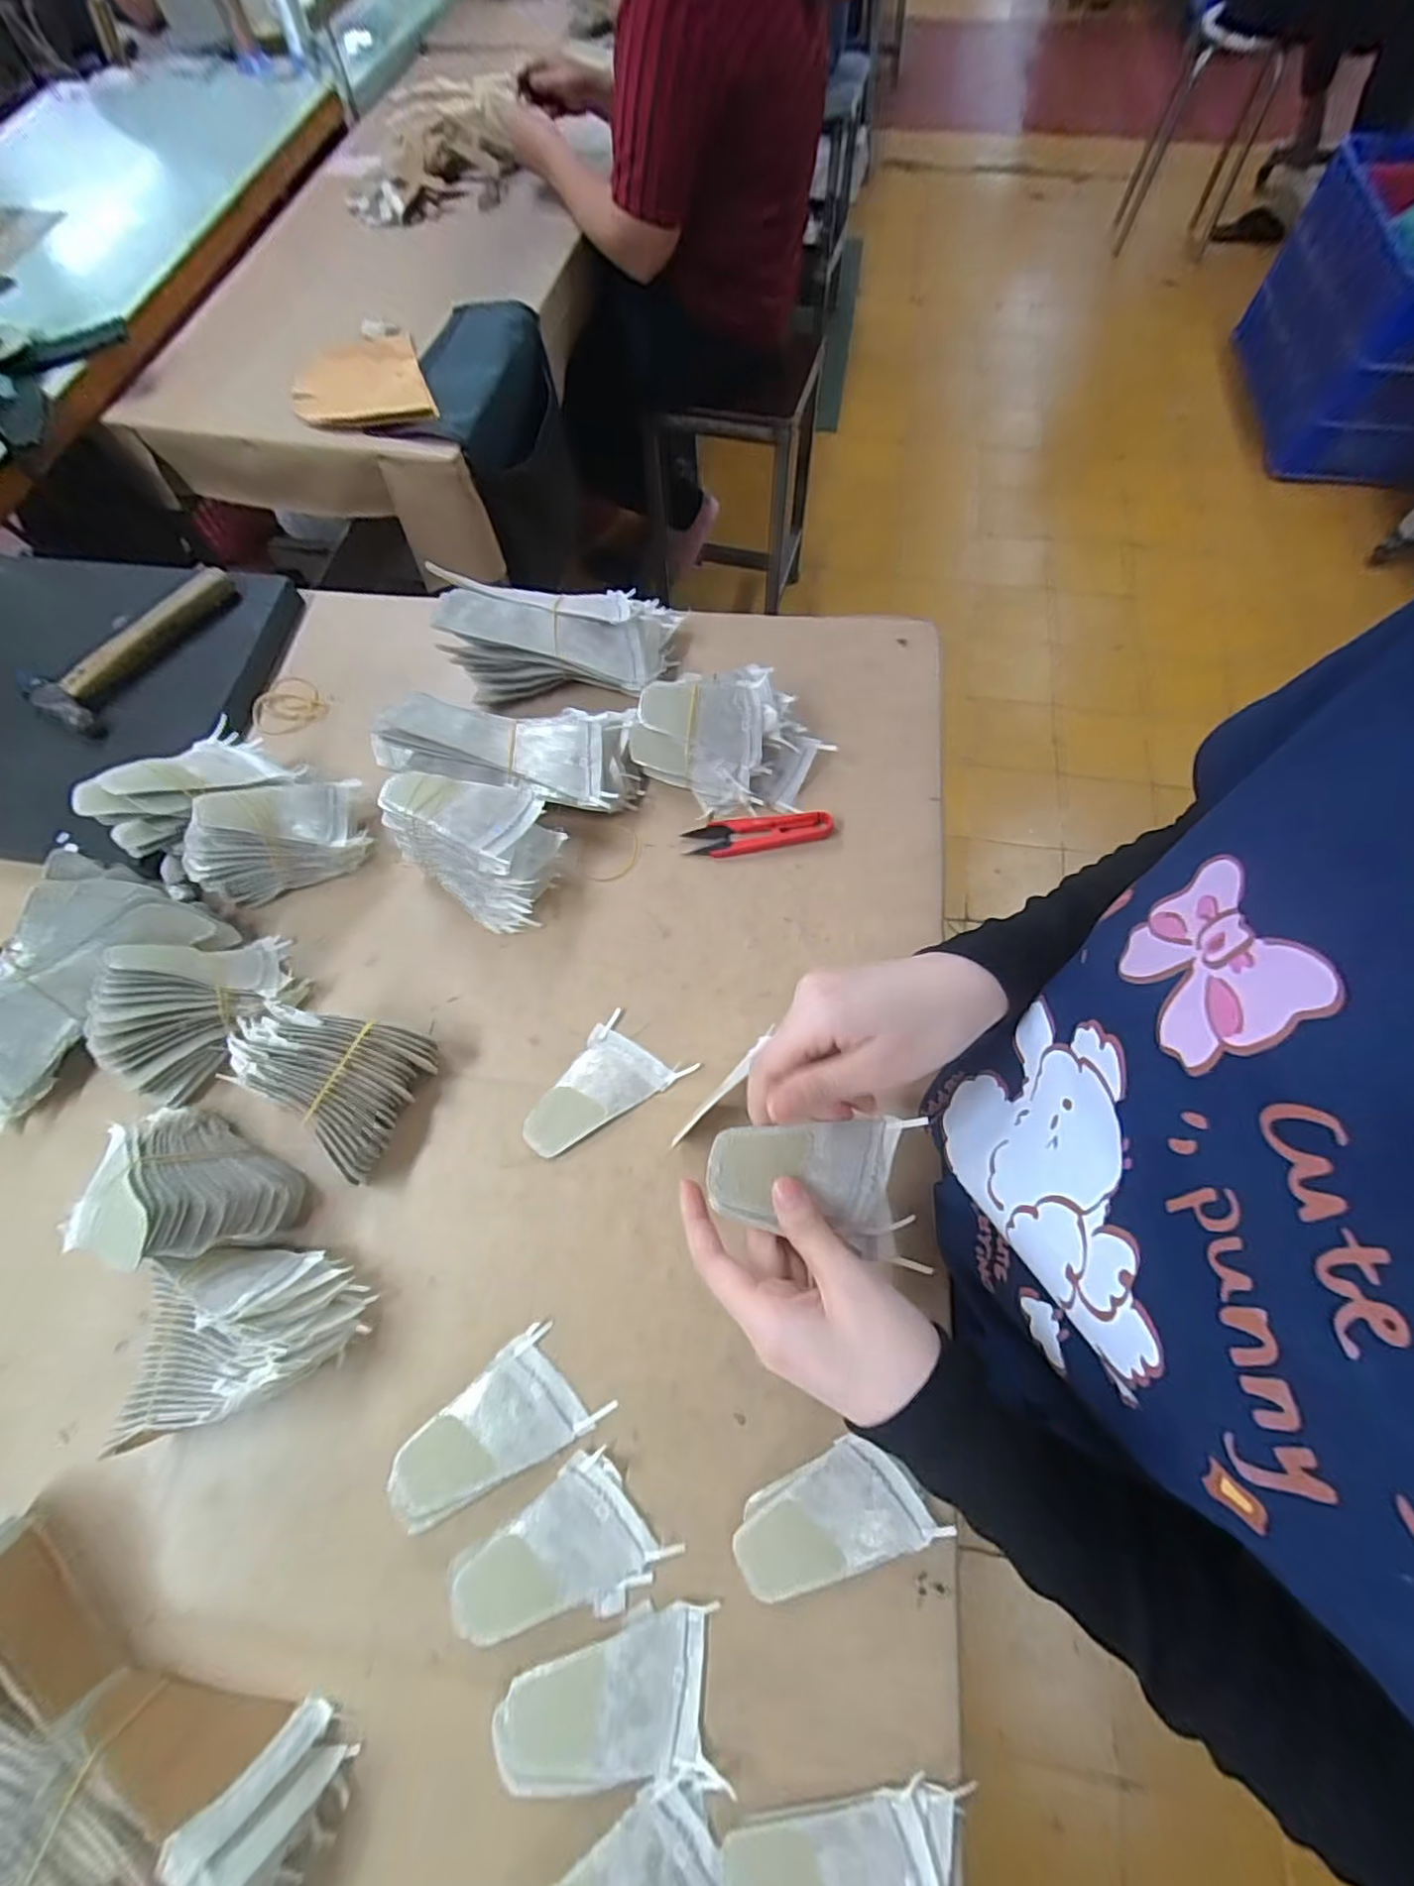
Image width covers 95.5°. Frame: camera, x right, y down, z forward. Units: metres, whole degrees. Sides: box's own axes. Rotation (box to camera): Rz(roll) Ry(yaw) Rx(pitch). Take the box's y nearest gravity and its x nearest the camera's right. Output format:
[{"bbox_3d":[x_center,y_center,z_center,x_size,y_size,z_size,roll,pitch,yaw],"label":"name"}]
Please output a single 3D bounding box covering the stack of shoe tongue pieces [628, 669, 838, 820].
[{"bbox_3d":[0.017,-0.162,0.506,0.150,0.065,0.102,0,67,1],"label":"stack of shoe tongue pieces"}]

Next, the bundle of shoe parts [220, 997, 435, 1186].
[{"bbox_3d":[-0.240,0.085,0.413,0.103,0.060,0.091,23,69,10],"label":"bundle of shoe parts"}]

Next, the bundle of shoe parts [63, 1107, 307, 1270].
[{"bbox_3d":[-0.308,0.140,0.377,0.102,0.088,0.082,6,67,3],"label":"bundle of shoe parts"}]

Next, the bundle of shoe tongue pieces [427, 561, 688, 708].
[{"bbox_3d":[-0.121,-0.263,0.546,0.190,0.072,0.101,-2,67,0],"label":"bundle of shoe tongue pieces"}]

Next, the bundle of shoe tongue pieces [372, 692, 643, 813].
[{"bbox_3d":[-0.157,-0.155,0.505,0.207,0.074,0.084,8,67,4],"label":"bundle of shoe tongue pieces"}]

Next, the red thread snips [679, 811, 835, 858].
[{"bbox_3d":[0.040,-0.087,0.501,0.114,0.016,0.029,-5,67,-2],"label":"red thread snips"}]

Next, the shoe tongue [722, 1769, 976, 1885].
[{"bbox_3d":[0.063,0.420,0.291,0.108,0.008,0.060,3,67,2],"label":"shoe tongue"}]

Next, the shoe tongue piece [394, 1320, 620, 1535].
[{"bbox_3d":[-0.119,0.273,0.355,0.106,0.010,0.060,-36,71,-13],"label":"shoe tongue piece"}]

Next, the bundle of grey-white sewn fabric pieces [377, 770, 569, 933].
[{"bbox_3d":[-0.164,-0.077,0.471,0.117,0.078,0.087,35,72,14],"label":"bundle of grey-white sewn fabric pieces"}]

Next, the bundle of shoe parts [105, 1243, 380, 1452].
[{"bbox_3d":[-0.257,0.212,0.357,0.115,0.062,0.085,-12,67,-4],"label":"bundle of shoe parts"}]

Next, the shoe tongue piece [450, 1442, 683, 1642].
[{"bbox_3d":[-0.079,0.321,0.333,0.103,0.005,0.064,-30,70,-11],"label":"shoe tongue piece"}]

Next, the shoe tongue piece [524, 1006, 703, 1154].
[{"bbox_3d":[-0.074,0.098,0.432,0.107,0.009,0.065,-40,72,-15],"label":"shoe tongue piece"}]

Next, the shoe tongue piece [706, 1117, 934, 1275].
[{"bbox_3d":[0.054,0.123,0.318,0.107,0.013,0.070,2,82,-12],"label":"shoe tongue piece"}]

